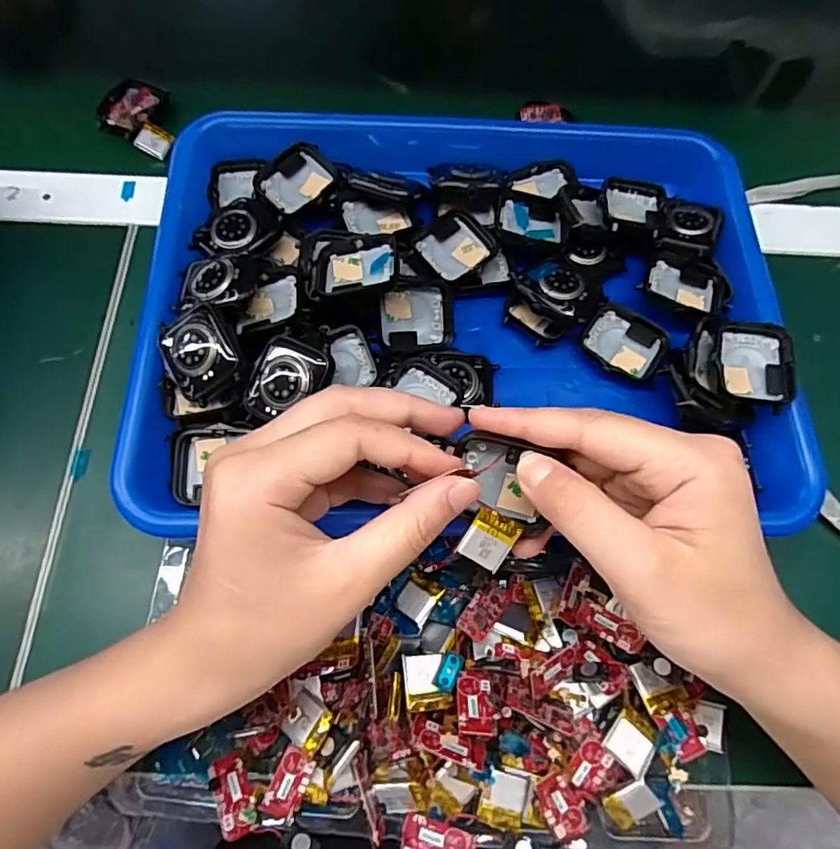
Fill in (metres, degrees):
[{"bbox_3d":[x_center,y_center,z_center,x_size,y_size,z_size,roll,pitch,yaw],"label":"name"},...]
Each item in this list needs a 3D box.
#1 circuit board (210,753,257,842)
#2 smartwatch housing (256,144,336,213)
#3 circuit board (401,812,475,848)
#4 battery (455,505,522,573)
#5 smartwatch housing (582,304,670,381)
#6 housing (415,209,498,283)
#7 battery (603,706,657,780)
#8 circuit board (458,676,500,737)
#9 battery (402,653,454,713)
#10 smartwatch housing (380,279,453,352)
[{"bbox_3d":[-0.076,0.150,0.224,0.015,0.004,0.028,3,50,-46],"label":"circuit board"},{"bbox_3d":[-0.070,-0.139,0.316,0.042,0.011,0.036,-38,75,-15],"label":"smartwatch housing"},{"bbox_3d":[0.007,0.168,0.223,0.029,0.004,0.015,10,44,15],"label":"circuit board"},{"bbox_3d":[0.026,0.043,0.209,0.018,0.004,0.021,31,94,-10],"label":"battery"},{"bbox_3d":[0.110,-0.044,0.299,0.042,0.010,0.035,30,70,9],"label":"smartwatch housing"},{"bbox_3d":[0.020,-0.099,0.308,0.036,0.012,0.041,43,77,-6],"label":"housing"},{"bbox_3d":[0.089,0.133,0.234,0.018,0.005,0.022,36,71,11],"label":"battery"},{"bbox_3d":[0.022,0.111,0.219,0.015,0.026,0.004,9,113,-2],"label":"circuit board"},{"bbox_3d":[0.003,0.106,0.227,0.019,0.005,0.021,-4,69,-4],"label":"battery"},{"bbox_3d":[-0.001,-0.057,0.290,0.040,0.011,0.036,-5,97,-18],"label":"smartwatch housing"}]

